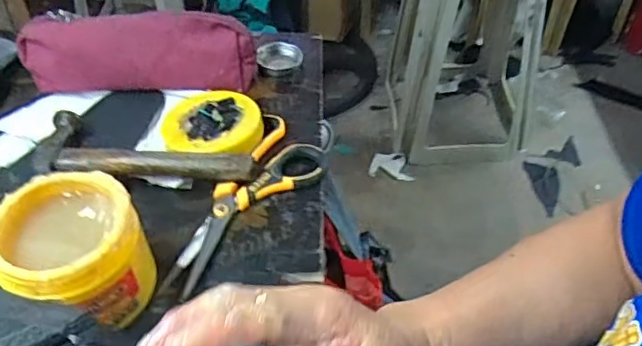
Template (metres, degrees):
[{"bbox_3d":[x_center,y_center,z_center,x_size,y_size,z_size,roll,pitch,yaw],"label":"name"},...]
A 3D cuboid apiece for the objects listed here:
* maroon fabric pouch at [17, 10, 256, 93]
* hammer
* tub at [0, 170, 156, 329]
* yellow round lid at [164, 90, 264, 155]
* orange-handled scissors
[{"bbox_3d":[-0.182,-0.115,0.594,0.224,0.079,0.053,2,47,2],"label":"maroon fabric pouch"},{"bbox_3d":[-0.153,-0.018,0.529,0.187,0.033,0.068,1,47,1],"label":"hammer"},{"bbox_3d":[-0.169,0.061,0.418,0.090,0.087,0.089,0,47,0],"label":"tub"},{"bbox_3d":[-0.101,-0.042,0.552,0.091,0.032,0.087,0,47,0],"label":"yellow round lid"},{"bbox_3d":[-0.054,0.022,0.508,0.074,0.019,0.197,18,49,16],"label":"orange-handled scissors"}]

